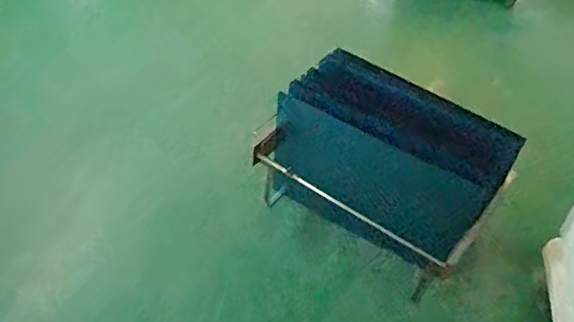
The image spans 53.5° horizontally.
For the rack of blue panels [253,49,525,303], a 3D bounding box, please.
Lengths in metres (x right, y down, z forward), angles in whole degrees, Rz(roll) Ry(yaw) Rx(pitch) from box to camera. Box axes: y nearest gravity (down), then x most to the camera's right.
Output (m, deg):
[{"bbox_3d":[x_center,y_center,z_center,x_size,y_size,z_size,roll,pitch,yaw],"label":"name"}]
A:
[{"bbox_3d":[0.281,0.015,1.732,0.669,0.352,0.426,32,51,23],"label":"rack of blue panels"}]

